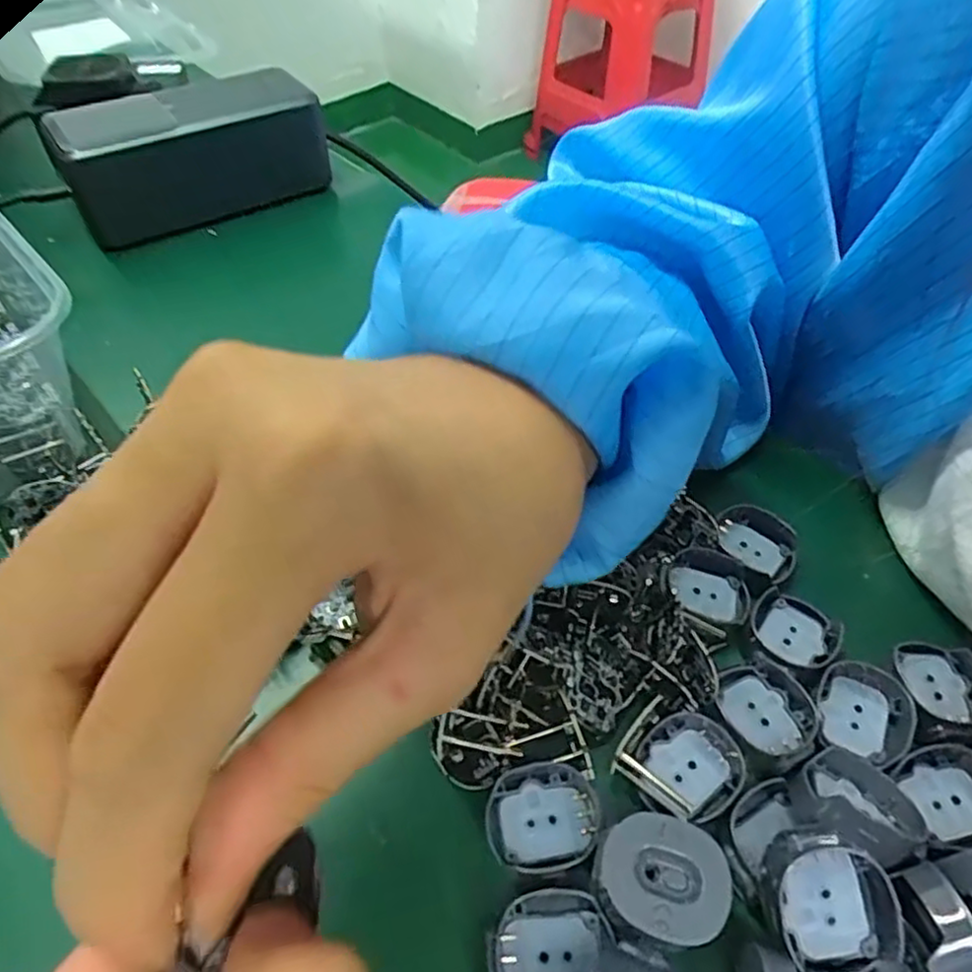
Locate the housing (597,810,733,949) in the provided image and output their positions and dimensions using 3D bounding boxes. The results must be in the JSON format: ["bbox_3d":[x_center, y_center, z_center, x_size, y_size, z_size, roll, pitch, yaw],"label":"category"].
[{"bbox_3d":[0.039,0.091,0.157,0.028,0.014,0.026,0,48,0],"label":"housing"}]

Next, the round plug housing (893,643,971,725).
[{"bbox_3d":[0.131,0.055,0.197,0.020,0.007,0.025,-12,50,-11],"label":"round plug housing"}]

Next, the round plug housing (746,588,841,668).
[{"bbox_3d":[0.093,0.043,0.208,0.025,0.004,0.022,33,56,26],"label":"round plug housing"}]

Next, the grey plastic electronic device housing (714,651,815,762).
[{"bbox_3d":[0.078,0.062,0.192,0.024,0.006,0.028,-31,55,-25],"label":"grey plastic electronic device housing"}]

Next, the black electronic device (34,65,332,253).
[{"bbox_3d":[-0.153,-0.177,0.362,0.133,0.055,0.055,-26,53,-21],"label":"black electronic device"}]

